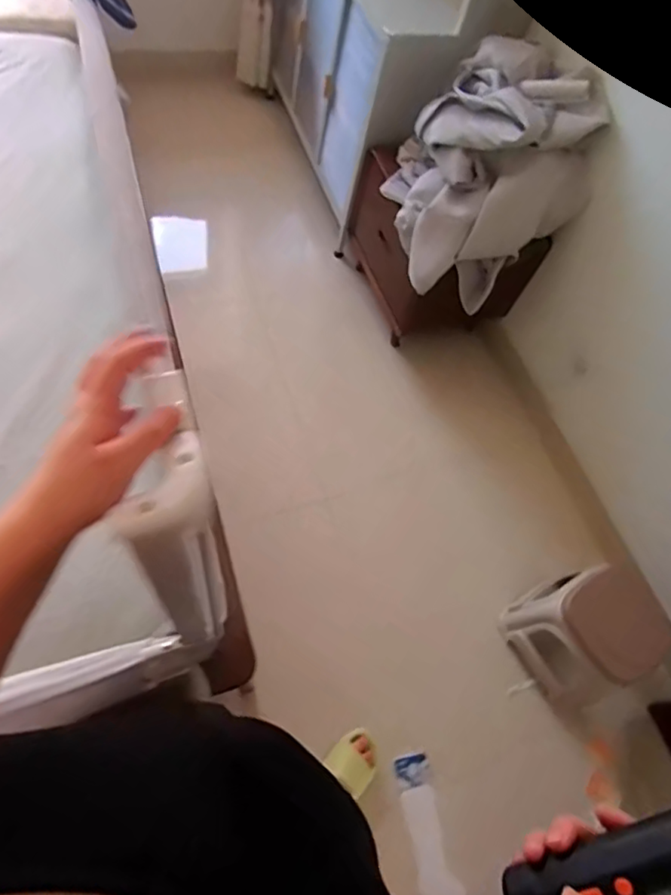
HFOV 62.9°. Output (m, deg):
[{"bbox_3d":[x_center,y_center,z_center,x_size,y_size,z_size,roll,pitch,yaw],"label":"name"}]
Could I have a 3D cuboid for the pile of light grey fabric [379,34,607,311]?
[{"bbox_3d":[0.379,-0.756,1.514,0.510,0.407,0.495,5,60,-9],"label":"pile of light grey fabric"}]

